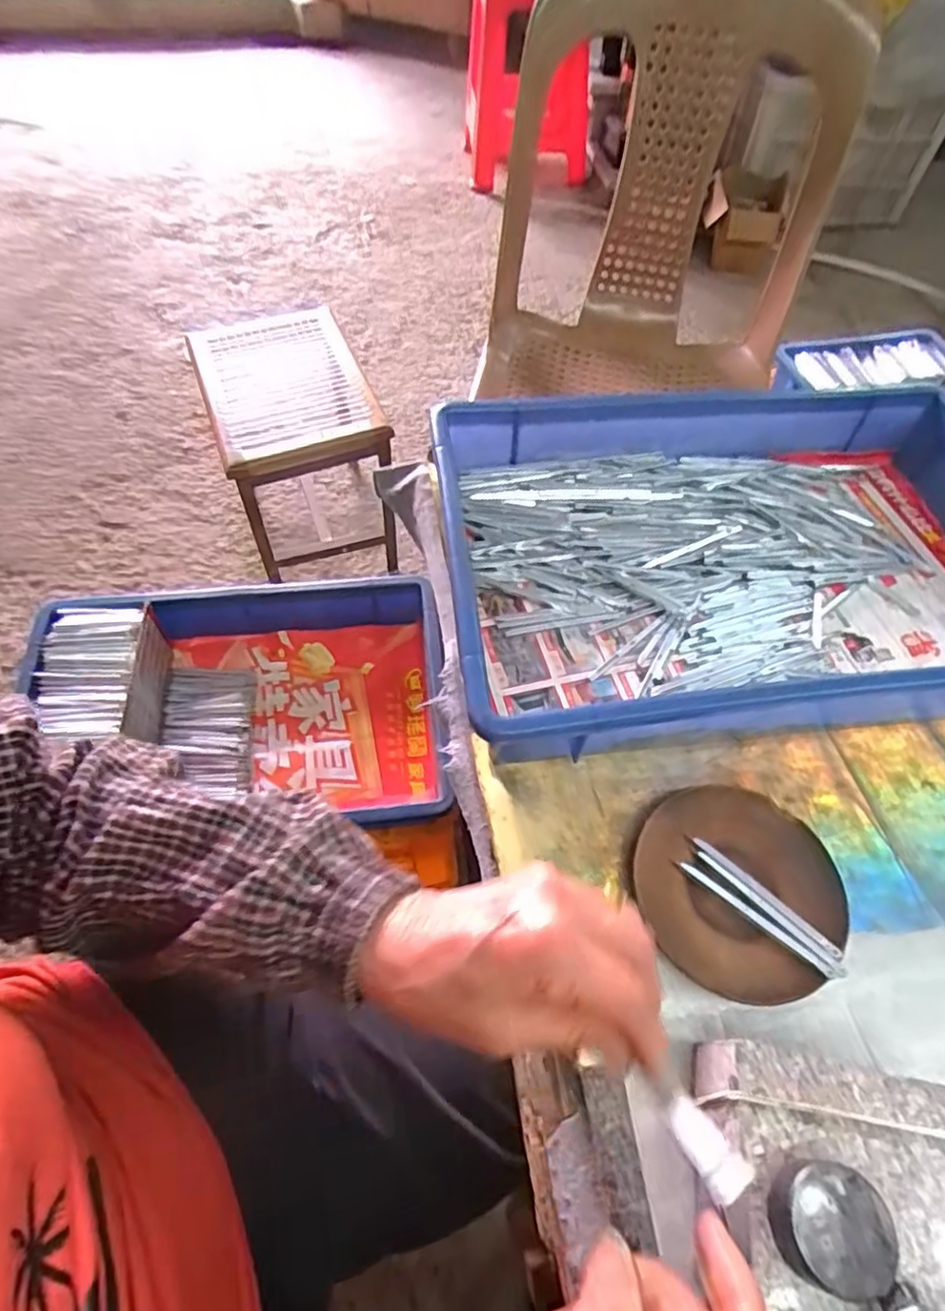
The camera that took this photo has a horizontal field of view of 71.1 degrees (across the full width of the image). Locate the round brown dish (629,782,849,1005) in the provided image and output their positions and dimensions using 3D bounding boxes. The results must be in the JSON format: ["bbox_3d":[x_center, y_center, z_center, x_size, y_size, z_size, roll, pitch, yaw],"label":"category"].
[{"bbox_3d":[0.149,0.132,0.375,0.113,0.016,0.113,1,57,-2],"label":"round brown dish"}]

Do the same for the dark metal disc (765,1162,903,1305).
[{"bbox_3d":[0.132,0.210,0.244,0.035,0.022,0.037,-4,58,-5],"label":"dark metal disc"}]

